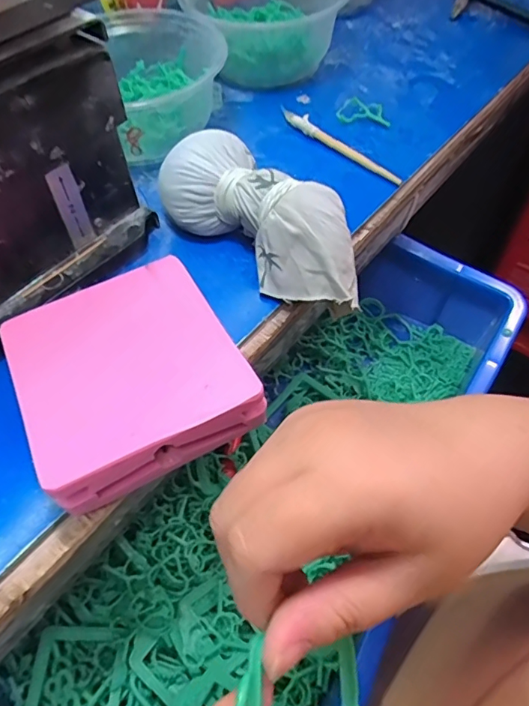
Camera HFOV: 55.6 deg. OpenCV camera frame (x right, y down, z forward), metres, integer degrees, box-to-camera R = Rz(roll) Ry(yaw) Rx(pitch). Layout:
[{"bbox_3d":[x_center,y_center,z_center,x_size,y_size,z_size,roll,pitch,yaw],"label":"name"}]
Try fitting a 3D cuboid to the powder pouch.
[{"bbox_3d":[0.000,-0.081,0.292,0.137,0.043,0.057,34,62,22],"label":"powder pouch"}]

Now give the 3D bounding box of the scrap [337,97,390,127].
[{"bbox_3d":[0.077,-0.188,0.390,0.040,0.006,0.030,6,56,6],"label":"scrap"}]

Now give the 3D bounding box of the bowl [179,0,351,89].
[{"bbox_3d":[0.004,-0.280,0.423,0.123,0.059,0.122,-1,55,1],"label":"bowl"}]

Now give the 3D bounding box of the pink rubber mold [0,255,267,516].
[{"bbox_3d":[-0.068,0.006,0.248,0.100,0.020,0.109,-25,58,-15],"label":"pink rubber mold"}]

